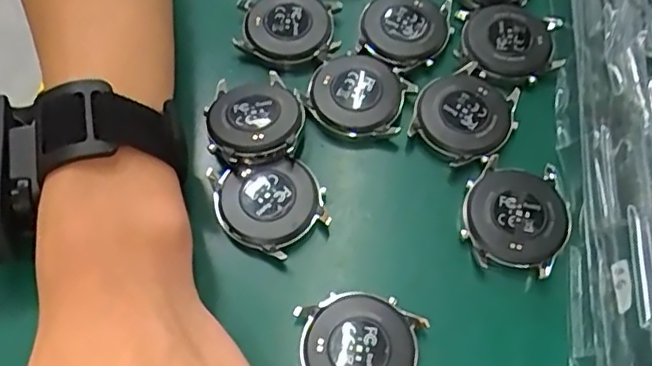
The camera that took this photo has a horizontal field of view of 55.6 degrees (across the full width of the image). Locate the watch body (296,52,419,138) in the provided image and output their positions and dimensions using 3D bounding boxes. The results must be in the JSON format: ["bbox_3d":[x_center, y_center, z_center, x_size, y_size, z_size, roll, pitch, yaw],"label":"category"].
[{"bbox_3d":[0.015,-0.043,0.299,0.048,0.008,0.042,26,66,11],"label":"watch body"}]

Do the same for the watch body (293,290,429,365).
[{"bbox_3d":[0.013,0.066,0.245,0.049,0.008,0.045,7,64,3],"label":"watch body"}]

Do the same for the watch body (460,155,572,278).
[{"bbox_3d":[0.084,0.013,0.269,0.044,0.010,0.047,14,64,6],"label":"watch body"}]

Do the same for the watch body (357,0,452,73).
[{"bbox_3d":[0.040,-0.079,0.319,0.043,0.014,0.053,26,67,10],"label":"watch body"}]

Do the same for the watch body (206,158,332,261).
[{"bbox_3d":[-0.025,0.010,0.273,0.046,0.010,0.046,0,64,-1],"label":"watch body"}]

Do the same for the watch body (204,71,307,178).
[{"bbox_3d":[-0.033,-0.030,0.290,0.045,0.015,0.050,-9,48,-4],"label":"watch body"}]

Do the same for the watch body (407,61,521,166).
[{"bbox_3d":[0.067,-0.034,0.293,0.043,0.013,0.048,32,68,14],"label":"watch body"}]

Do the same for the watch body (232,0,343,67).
[{"bbox_3d":[-0.019,-0.083,0.319,0.051,0.013,0.048,0,64,-1],"label":"watch body"}]

